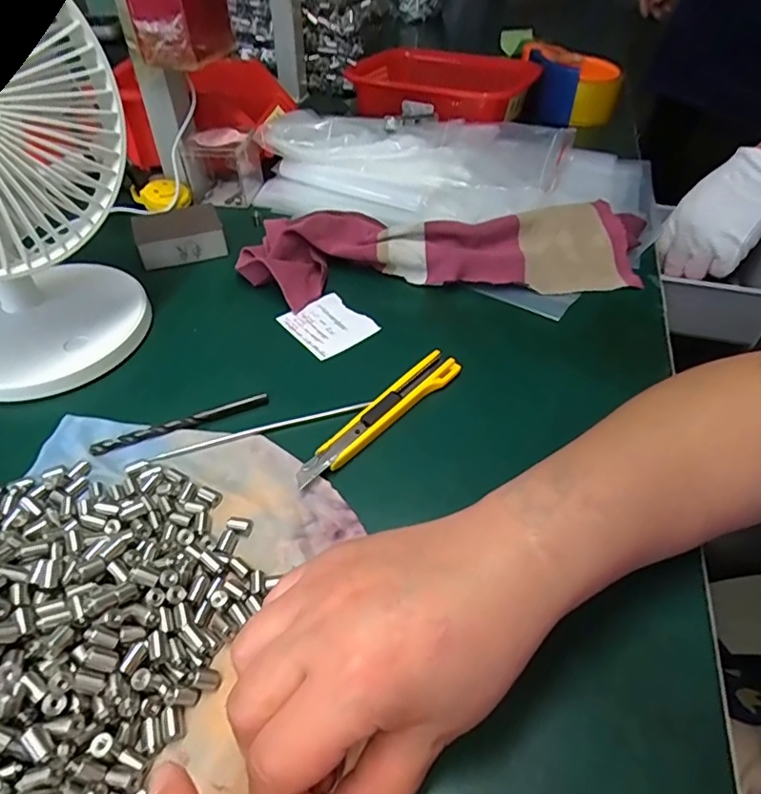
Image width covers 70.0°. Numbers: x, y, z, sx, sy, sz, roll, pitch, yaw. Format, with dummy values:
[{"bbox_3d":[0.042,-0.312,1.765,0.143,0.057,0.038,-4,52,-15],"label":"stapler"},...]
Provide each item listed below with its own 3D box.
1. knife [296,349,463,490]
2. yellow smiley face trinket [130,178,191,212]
[{"bbox_3d":[-0.002,0.011,0.327,0.024,0.018,0.129,35,54,30],"label":"knife"},{"bbox_3d":[-0.207,-0.193,0.515,0.041,0.020,0.050,-33,54,-29],"label":"yellow smiley face trinket"}]

